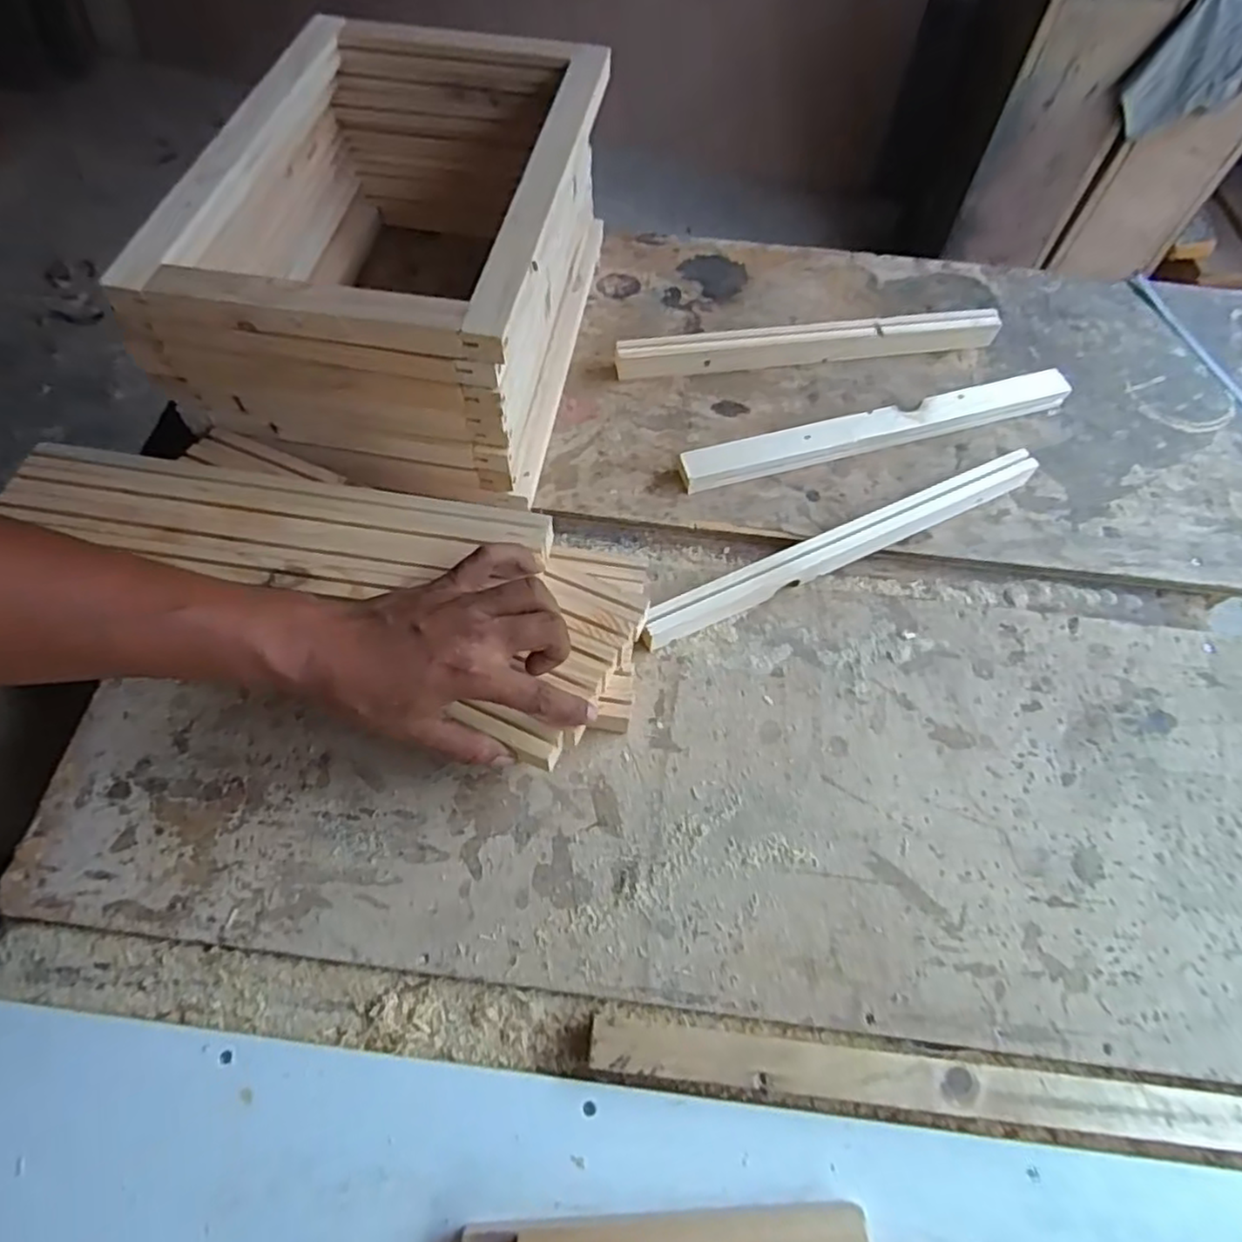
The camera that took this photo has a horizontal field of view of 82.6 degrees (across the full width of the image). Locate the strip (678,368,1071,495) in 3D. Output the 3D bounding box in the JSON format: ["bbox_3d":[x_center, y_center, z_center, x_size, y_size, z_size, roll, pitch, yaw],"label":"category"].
[{"bbox_3d":[0.213,-0.158,0.585,0.337,0.024,0.030,-14,65,-8],"label":"strip"}]

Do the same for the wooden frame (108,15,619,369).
[{"bbox_3d":[-0.155,-0.320,0.486,0.247,0.024,0.329,11,62,1],"label":"wooden frame"}]

